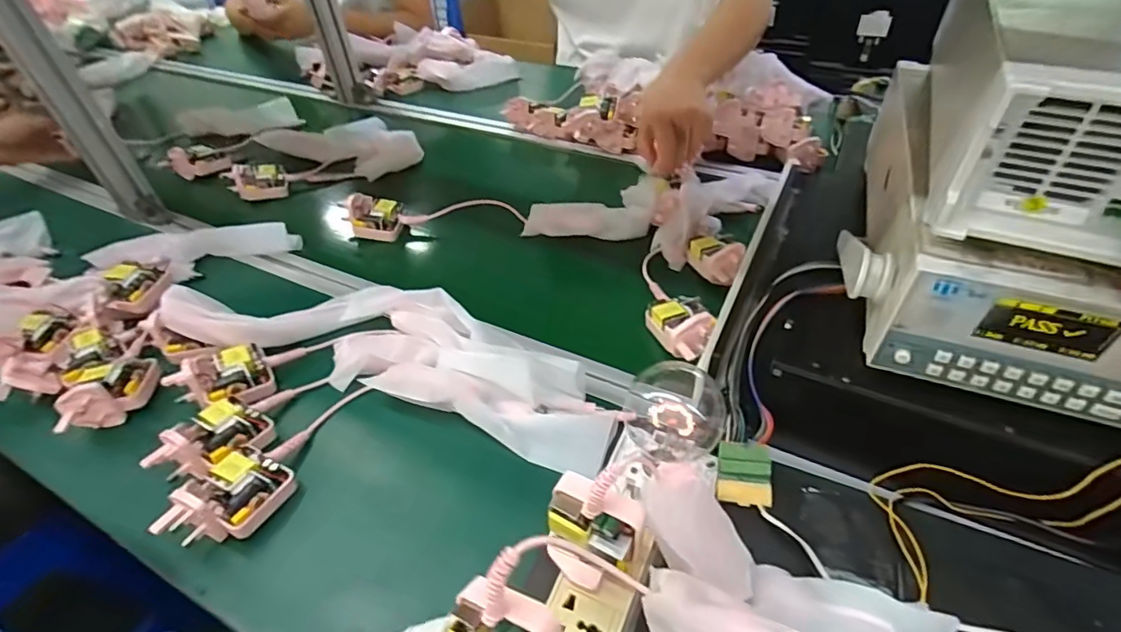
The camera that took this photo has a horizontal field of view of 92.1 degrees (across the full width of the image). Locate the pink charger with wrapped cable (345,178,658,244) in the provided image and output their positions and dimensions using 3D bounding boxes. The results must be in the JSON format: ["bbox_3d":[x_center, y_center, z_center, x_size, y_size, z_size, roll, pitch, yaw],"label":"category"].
[{"bbox_3d":[-0.070,-0.138,0.719,0.413,0.055,0.082,-3,42,3],"label":"pink charger with wrapped cable"}]

